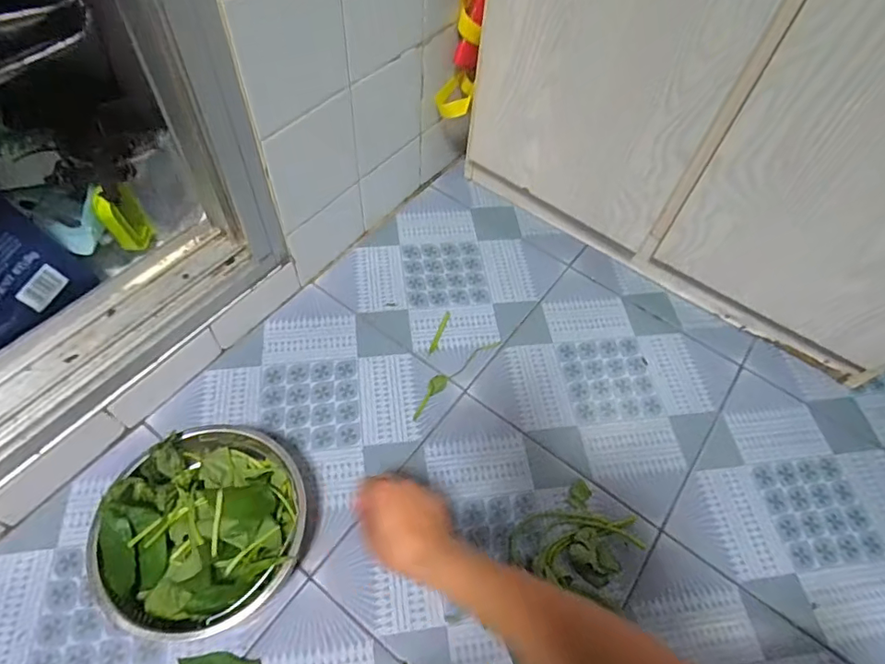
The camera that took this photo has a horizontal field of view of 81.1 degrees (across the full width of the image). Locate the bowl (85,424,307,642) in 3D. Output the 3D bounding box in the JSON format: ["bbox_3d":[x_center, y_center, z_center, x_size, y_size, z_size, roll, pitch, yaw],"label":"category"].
[{"bbox_3d":[-0.256,0.215,0.569,0.198,0.077,0.204,2,57,-3],"label":"bowl"}]

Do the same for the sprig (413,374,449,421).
[{"bbox_3d":[-0.019,0.089,0.717,0.022,0.004,0.079,32,60,15],"label":"sprig"}]

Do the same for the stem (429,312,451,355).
[{"bbox_3d":[-0.003,0.001,0.770,0.010,0.004,0.077,18,57,7],"label":"stem"}]

